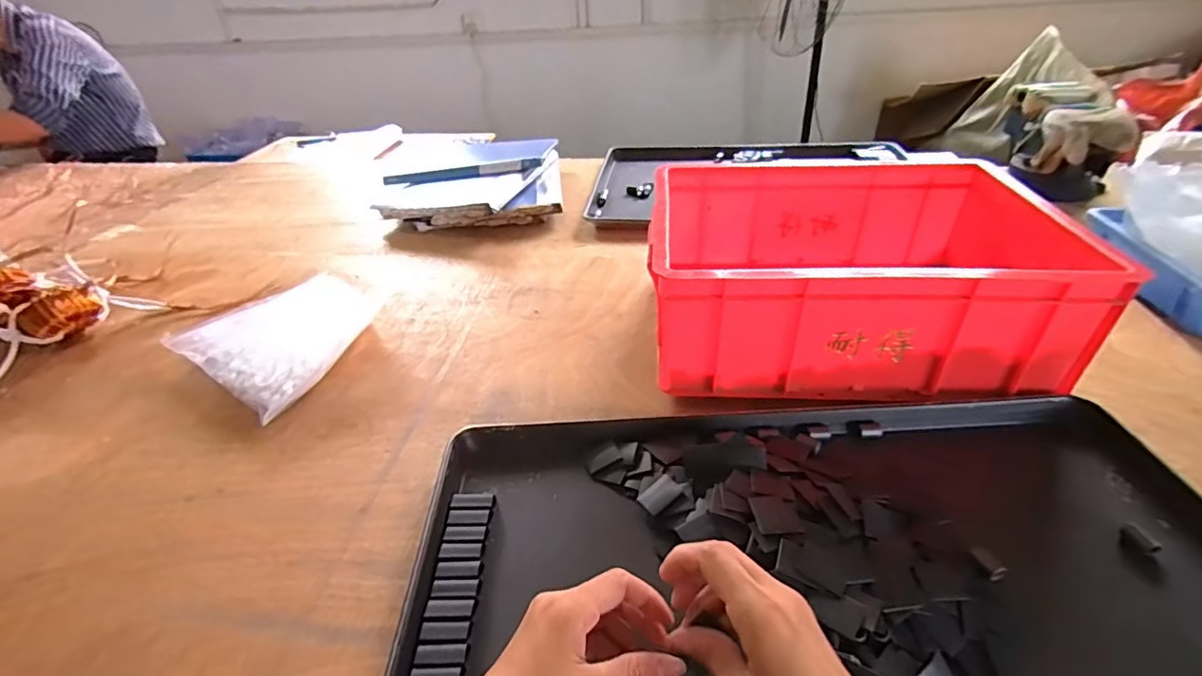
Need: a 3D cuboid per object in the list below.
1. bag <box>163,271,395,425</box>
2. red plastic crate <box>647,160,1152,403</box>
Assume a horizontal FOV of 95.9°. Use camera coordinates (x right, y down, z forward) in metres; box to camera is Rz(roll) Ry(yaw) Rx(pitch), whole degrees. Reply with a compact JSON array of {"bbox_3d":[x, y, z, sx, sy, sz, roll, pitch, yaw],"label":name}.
[{"bbox_3d":[-0.374,-0.007,0.685,0.228,0.041,0.226,21,41,28],"label":"bag"},{"bbox_3d":[0.265,-0.079,0.615,0.404,0.138,0.301,1,36,3],"label":"red plastic crate"}]

